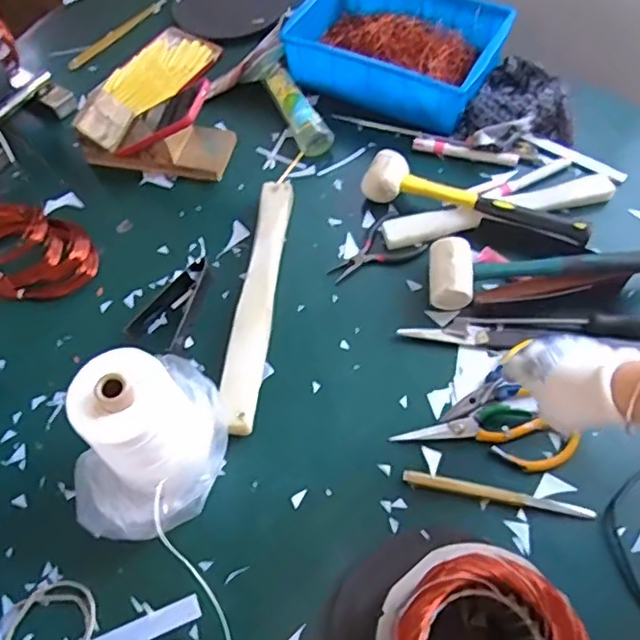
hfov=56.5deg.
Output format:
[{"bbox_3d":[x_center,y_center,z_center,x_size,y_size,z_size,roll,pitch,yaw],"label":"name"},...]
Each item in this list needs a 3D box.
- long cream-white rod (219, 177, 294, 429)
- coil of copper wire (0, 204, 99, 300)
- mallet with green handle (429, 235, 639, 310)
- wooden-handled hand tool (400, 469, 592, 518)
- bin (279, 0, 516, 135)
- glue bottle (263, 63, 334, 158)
[{"bbox_3d":[-0.074,-0.030,0.701,0.048,0.028,0.334,9,62,-4],"label":"long cream-white rod"},{"bbox_3d":[-0.397,-0.098,0.770,0.206,0.038,0.126,20,62,14],"label":"coil of copper wire"},{"bbox_3d":[0.269,-0.067,0.686,0.287,0.067,0.085,-4,59,0],"label":"mallet with green handle"},{"bbox_3d":[0.176,0.174,0.593,0.183,0.006,0.012,10,60,9],"label":"wooden-handled hand tool"},{"bbox_3d":[0.113,-0.406,0.885,0.284,0.088,0.207,23,63,15],"label":"bin"},{"bbox_3d":[-0.034,-0.307,0.869,0.047,0.040,0.166,-23,61,-10],"label":"glue bottle"}]

